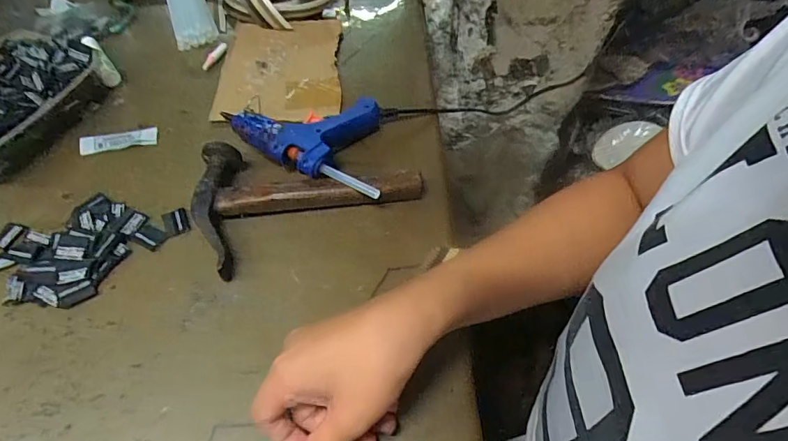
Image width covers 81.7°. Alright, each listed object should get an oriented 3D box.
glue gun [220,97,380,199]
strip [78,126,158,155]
[{"bbox_3d":[-0.069,-0.079,0.414,0.158,0.032,0.098,21,56,14],"label":"glue gun"},{"bbox_3d":[-0.261,-0.076,0.432,0.069,0.004,0.023,-13,66,-8],"label":"strip"}]

